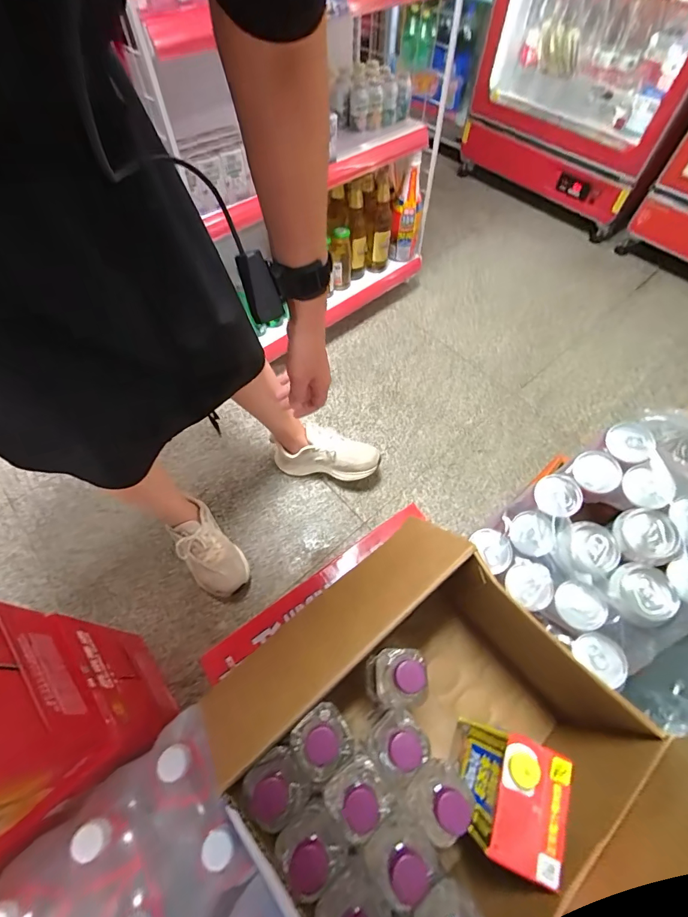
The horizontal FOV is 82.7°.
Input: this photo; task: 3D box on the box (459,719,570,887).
[{"bbox_3d":[0.160,0.327,0.386,0.061,0.128,0.091,20,61,10],"label":"box"}]

